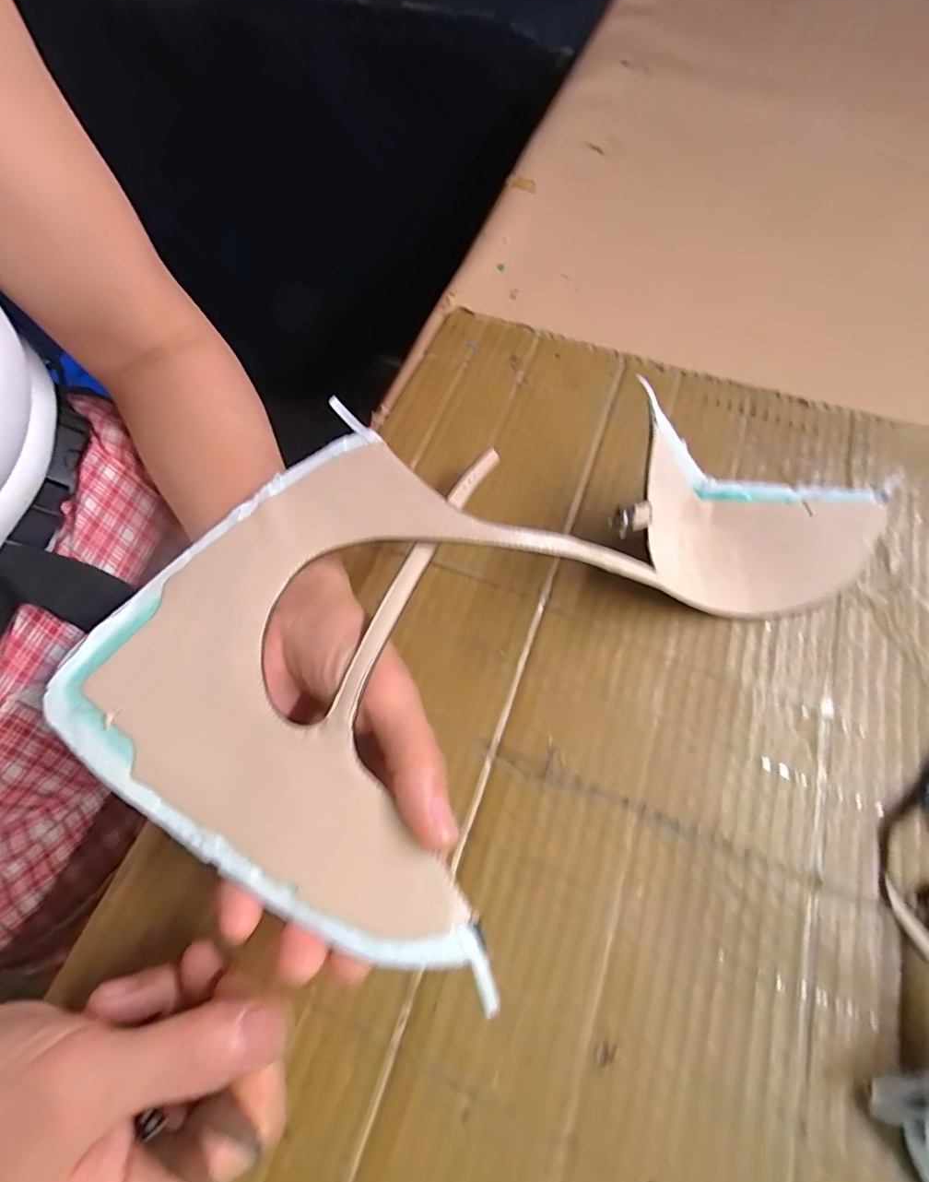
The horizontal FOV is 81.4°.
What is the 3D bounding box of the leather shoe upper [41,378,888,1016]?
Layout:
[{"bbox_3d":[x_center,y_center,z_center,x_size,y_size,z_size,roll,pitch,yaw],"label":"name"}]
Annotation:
[{"bbox_3d":[0.031,0.006,0.238,0.373,0.053,0.193,-20,65,-18],"label":"leather shoe upper"}]

